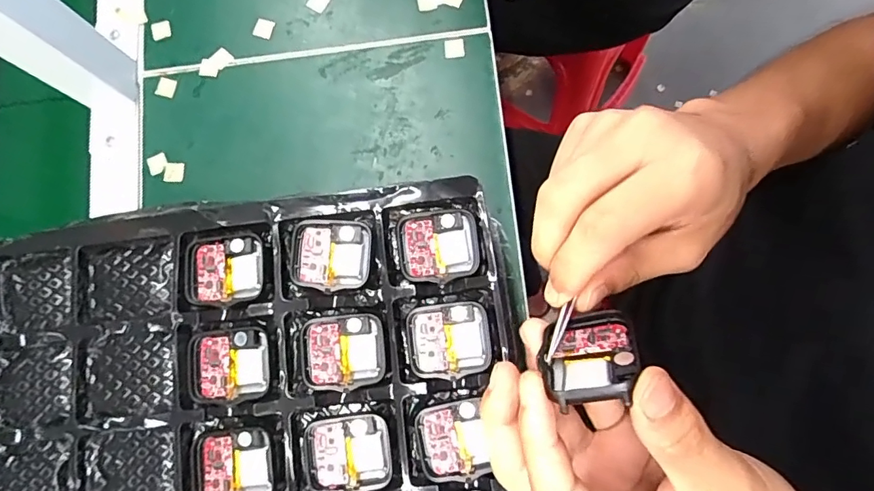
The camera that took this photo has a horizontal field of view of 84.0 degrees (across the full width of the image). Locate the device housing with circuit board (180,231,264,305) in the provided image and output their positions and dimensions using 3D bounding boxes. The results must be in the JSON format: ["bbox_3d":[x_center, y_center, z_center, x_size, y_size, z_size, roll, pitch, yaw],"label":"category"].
[{"bbox_3d":[-0.114,0.013,0.260,0.044,0.004,0.036,-8,80,3],"label":"device housing with circuit board"}]

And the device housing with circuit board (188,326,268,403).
[{"bbox_3d":[-0.109,0.062,0.252,0.042,0.005,0.036,-6,80,3],"label":"device housing with circuit board"}]

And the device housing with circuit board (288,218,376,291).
[{"bbox_3d":[-0.057,0.005,0.262,0.043,0.006,0.037,5,81,5],"label":"device housing with circuit board"}]

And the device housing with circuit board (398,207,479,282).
[{"bbox_3d":[0.001,-0.001,0.262,0.041,0.008,0.038,-5,80,3],"label":"device housing with circuit board"}]

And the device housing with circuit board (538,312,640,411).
[{"bbox_3d":[0.060,0.044,0.194,0.036,0.044,0.005,-12,119,24],"label":"device housing with circuit board"}]

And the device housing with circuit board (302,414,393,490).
[{"bbox_3d":[-0.045,0.105,0.245,0.044,0.005,0.036,-7,80,3],"label":"device housing with circuit board"}]

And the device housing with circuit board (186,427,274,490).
[{"bbox_3d":[-0.105,0.112,0.246,0.043,0.004,0.037,-6,80,3],"label":"device housing with circuit board"}]

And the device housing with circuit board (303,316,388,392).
[{"bbox_3d":[-0.048,0.055,0.253,0.042,0.007,0.037,-5,80,3],"label":"device housing with circuit board"}]

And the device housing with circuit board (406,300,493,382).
[{"bbox_3d":[0.006,0.049,0.253,0.043,0.006,0.037,-5,80,4],"label":"device housing with circuit board"}]

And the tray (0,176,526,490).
[{"bbox_3d":[-0.099,0.108,0.248,0.288,0.017,0.261,-7,80,3],"label":"tray"}]

